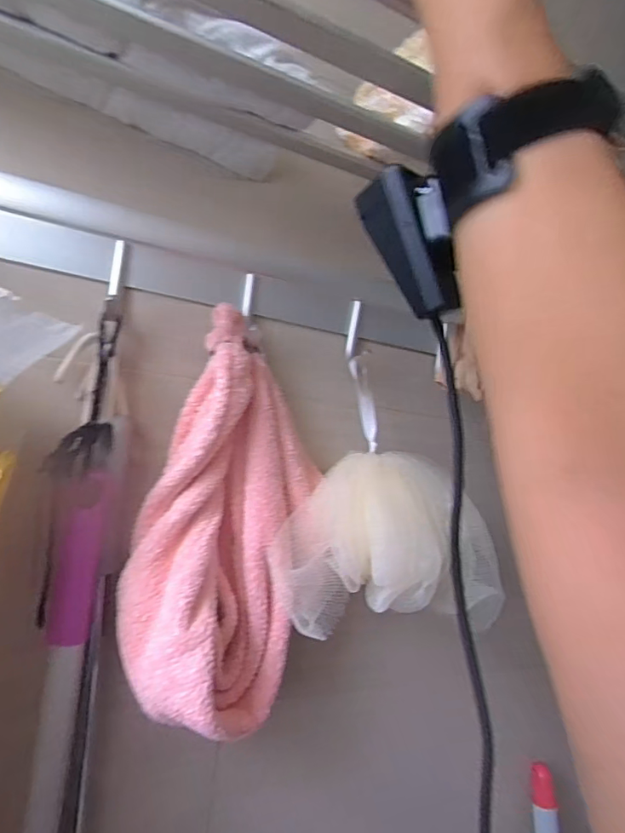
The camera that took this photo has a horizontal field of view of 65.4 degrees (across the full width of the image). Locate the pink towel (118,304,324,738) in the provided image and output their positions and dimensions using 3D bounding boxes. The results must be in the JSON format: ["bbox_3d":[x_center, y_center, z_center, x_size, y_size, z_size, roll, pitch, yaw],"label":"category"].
[{"bbox_3d":[-0.067,0.080,0.391,0.114,0.278,0.132,8,0,12],"label":"pink towel"}]

